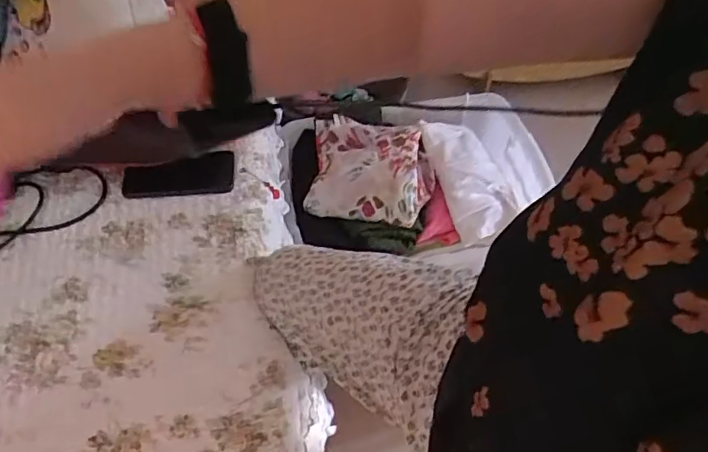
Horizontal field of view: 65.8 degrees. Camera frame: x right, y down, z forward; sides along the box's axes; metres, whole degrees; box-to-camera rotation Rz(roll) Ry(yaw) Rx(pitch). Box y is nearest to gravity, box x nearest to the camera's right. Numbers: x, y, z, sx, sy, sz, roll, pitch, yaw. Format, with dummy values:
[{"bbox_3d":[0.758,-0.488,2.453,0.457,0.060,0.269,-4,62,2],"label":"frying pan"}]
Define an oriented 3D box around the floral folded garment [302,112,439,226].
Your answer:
[{"bbox_3d":[0.032,-0.103,0.973,0.220,0.048,0.213,6,58,3],"label":"floral folded garment"}]

